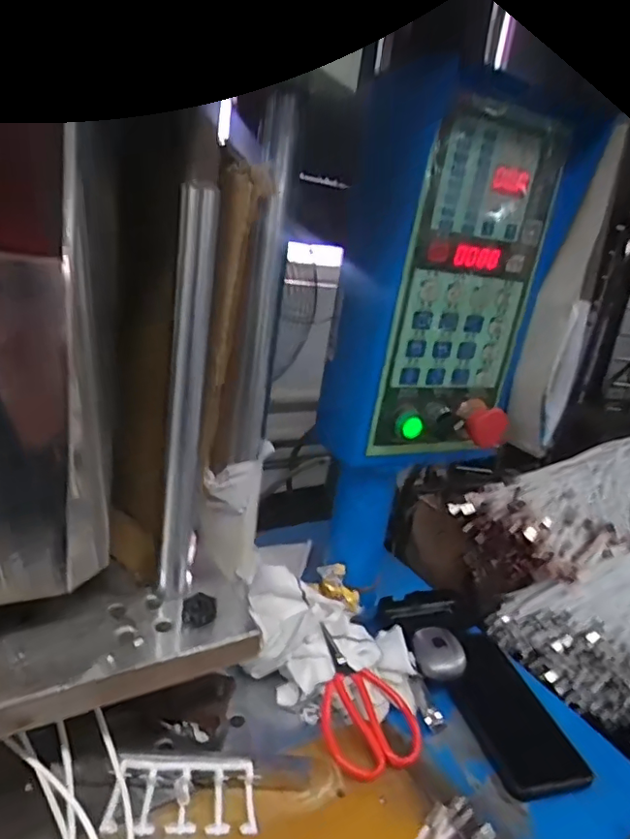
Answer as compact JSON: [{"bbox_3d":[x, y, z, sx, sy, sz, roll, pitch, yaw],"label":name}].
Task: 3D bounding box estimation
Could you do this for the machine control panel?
[{"bbox_3d":[0.113,-0.120,0.508,0.182,0.303,0.119,-2,22,-30],"label":"machine control panel"}]

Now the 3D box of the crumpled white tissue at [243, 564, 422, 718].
[{"bbox_3d":[0.012,0.201,0.513,0.168,0.062,0.095,13,19,10],"label":"crumpled white tissue"}]

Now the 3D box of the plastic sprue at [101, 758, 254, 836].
[{"bbox_3d":[-0.091,0.259,0.386,0.097,0.028,0.038,6,19,-10],"label":"plastic sprue"}]

